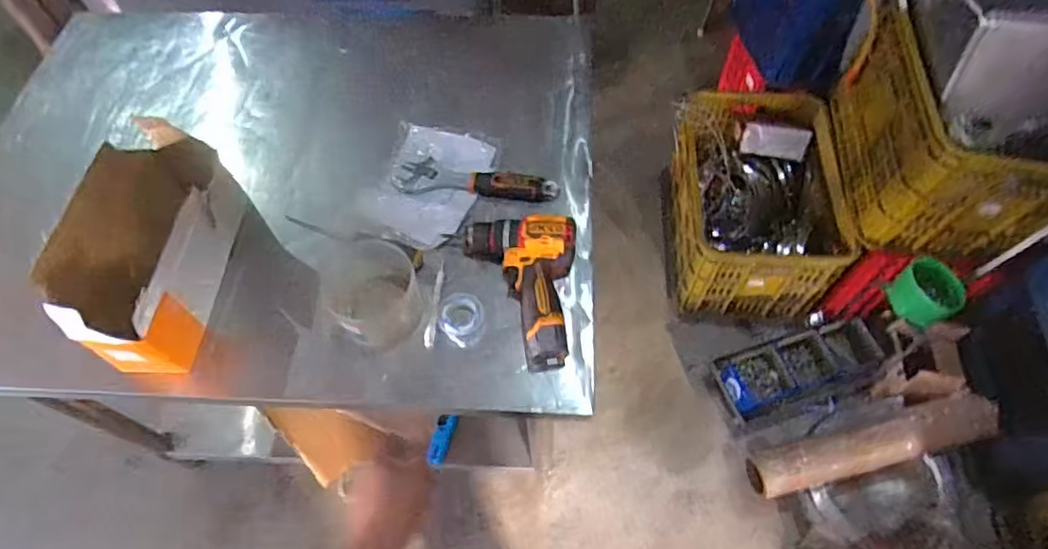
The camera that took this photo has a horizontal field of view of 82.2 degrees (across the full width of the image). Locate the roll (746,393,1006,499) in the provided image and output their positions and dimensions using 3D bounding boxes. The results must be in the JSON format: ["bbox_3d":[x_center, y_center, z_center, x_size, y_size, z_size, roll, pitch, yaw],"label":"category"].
[{"bbox_3d":[0.728,0.349,1.246,0.538,0.082,0.102,-13,60,-5],"label":"roll"}]

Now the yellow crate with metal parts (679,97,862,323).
[{"bbox_3d":[0.574,-0.209,1.529,0.346,0.267,0.561,0,60,2],"label":"yellow crate with metal parts"}]

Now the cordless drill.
[{"bbox_3d":[-0.013,0.018,0.801,0.178,0.058,0.211,-2,60,1],"label":"cordless drill"}]

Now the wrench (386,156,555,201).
[{"bbox_3d":[-0.075,-0.144,0.908,0.251,0.027,0.053,7,61,6],"label":"wrench"}]

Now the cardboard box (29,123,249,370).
[{"bbox_3d":[-0.476,-0.037,0.797,0.130,0.173,0.312,4,60,4],"label":"cardboard box"}]

